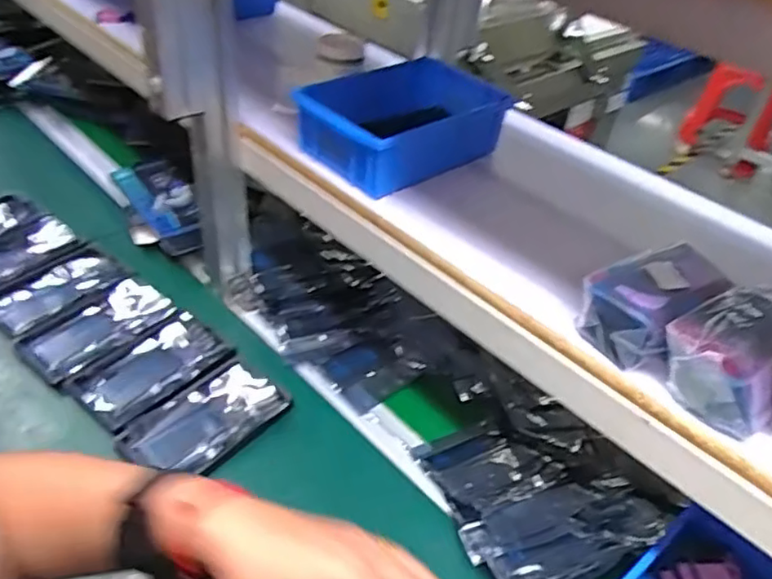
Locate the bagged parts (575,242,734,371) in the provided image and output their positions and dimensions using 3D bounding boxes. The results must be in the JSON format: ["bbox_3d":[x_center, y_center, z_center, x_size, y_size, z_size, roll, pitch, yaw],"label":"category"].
[{"bbox_3d":[0.196,0.012,0.466,0.108,0.061,0.071,-22,48,-30],"label":"bagged parts"}]

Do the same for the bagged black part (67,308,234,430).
[{"bbox_3d":[-0.254,0.089,0.686,0.093,0.023,0.154,34,47,29],"label":"bagged black part"}]

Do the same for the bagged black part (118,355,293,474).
[{"bbox_3d":[-0.185,0.135,0.642,0.154,0.022,0.089,-30,52,-36],"label":"bagged black part"}]

